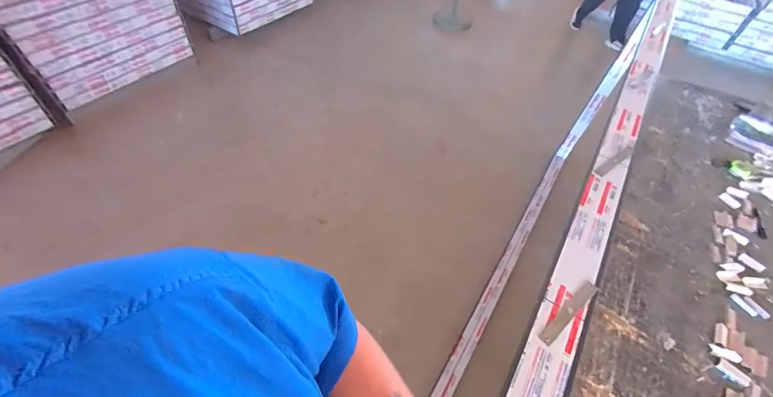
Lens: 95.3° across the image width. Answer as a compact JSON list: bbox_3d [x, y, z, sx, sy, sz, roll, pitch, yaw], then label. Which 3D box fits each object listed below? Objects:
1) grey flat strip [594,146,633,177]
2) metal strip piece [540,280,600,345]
[{"bbox_3d":[0.534,-0.087,0.823,0.166,0.006,0.022,-27,56,-28],"label":"grey flat strip"},{"bbox_3d":[0.299,0.184,0.577,0.149,0.005,0.023,-31,60,-26],"label":"metal strip piece"}]

